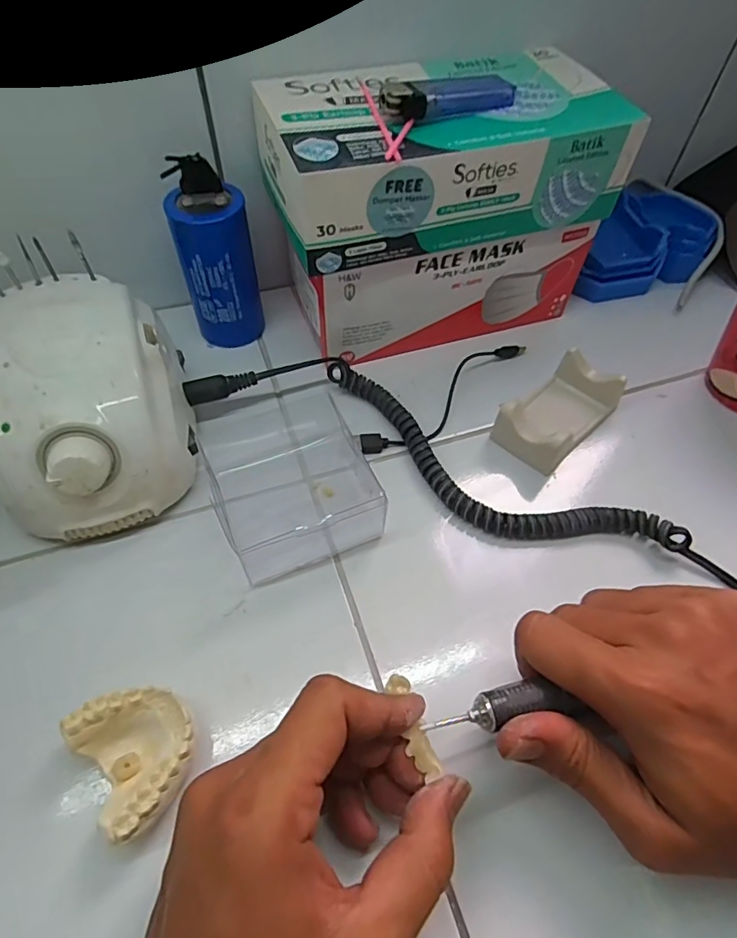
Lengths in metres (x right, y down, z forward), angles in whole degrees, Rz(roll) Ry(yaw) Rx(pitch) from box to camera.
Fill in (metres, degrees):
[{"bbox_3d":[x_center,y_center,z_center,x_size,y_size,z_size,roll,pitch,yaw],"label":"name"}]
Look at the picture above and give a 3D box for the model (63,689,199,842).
[{"bbox_3d":[-0.099,0.123,0.230,0.044,0.020,0.056,-31,61,-21],"label":"model"}]

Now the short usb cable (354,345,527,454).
[{"bbox_3d":[0.059,-0.051,0.365,0.153,0.013,0.032,-34,63,-23],"label":"short usb cable"}]

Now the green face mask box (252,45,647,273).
[{"bbox_3d":[0.041,-0.197,0.326,0.220,0.067,0.106,-16,57,-13],"label":"green face mask box"}]

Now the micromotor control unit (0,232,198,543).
[{"bbox_3d":[-0.161,-0.040,0.307,0.103,0.083,0.141,-14,57,-12],"label":"micromotor control unit"}]

